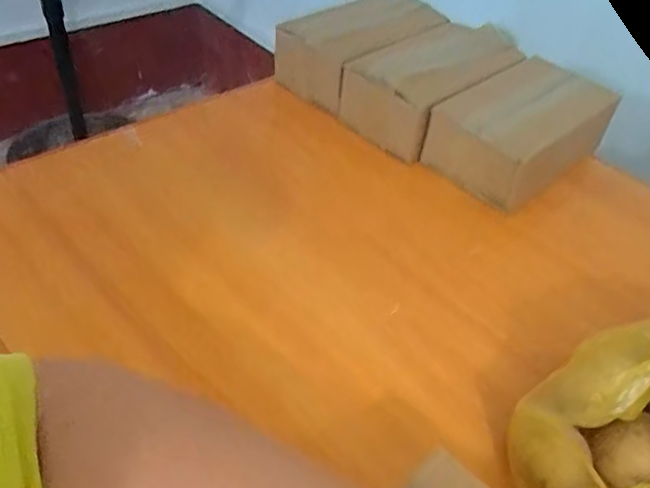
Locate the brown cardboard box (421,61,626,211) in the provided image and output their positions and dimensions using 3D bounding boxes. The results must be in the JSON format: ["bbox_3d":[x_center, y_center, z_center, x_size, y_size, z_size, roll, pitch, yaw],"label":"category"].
[{"bbox_3d":[0.208,-0.122,0.645,0.198,0.072,0.118,-29,52,-33],"label":"brown cardboard box"}]

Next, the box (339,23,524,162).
[{"bbox_3d":[0.121,-0.188,0.696,0.130,0.075,0.205,32,48,27],"label":"box"}]

